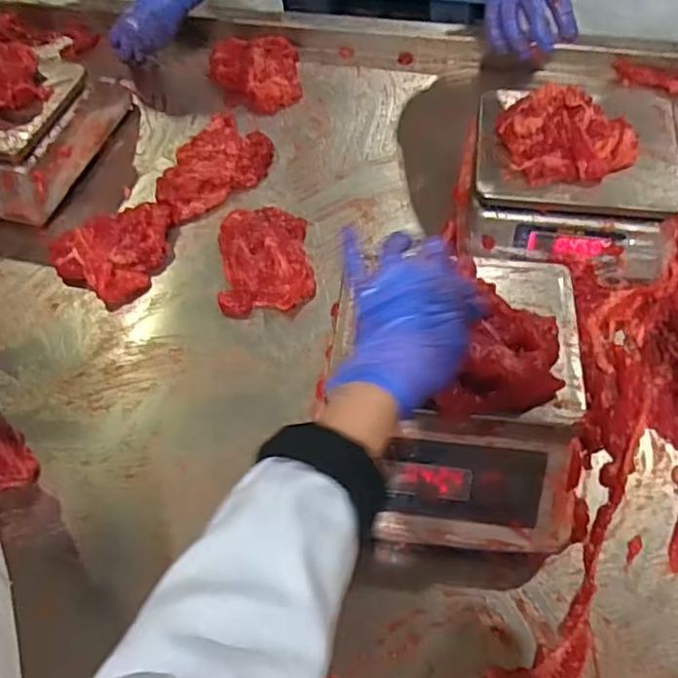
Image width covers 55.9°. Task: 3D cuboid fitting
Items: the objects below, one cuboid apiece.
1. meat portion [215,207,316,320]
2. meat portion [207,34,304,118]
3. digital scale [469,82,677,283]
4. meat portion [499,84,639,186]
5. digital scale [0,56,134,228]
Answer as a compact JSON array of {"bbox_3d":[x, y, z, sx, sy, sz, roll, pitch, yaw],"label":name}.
[{"bbox_3d":[-0.092,-0.103,0.787,0.113,0.043,0.141,-6,56,1],"label":"meat portion"},{"bbox_3d":[-0.132,-0.412,0.995,0.140,0.043,0.158,-7,56,0],"label":"meat portion"},{"bbox_3d":[0.274,-0.185,0.765,0.235,0.118,0.207,6,57,9],"label":"digital scale"},{"bbox_3d":[0.253,-0.225,0.706,0.143,0.068,0.095,1,57,5],"label":"meat portion"},{"bbox_3d":[-0.463,-0.304,0.899,0.229,0.113,0.267,14,59,14],"label":"digital scale"}]

